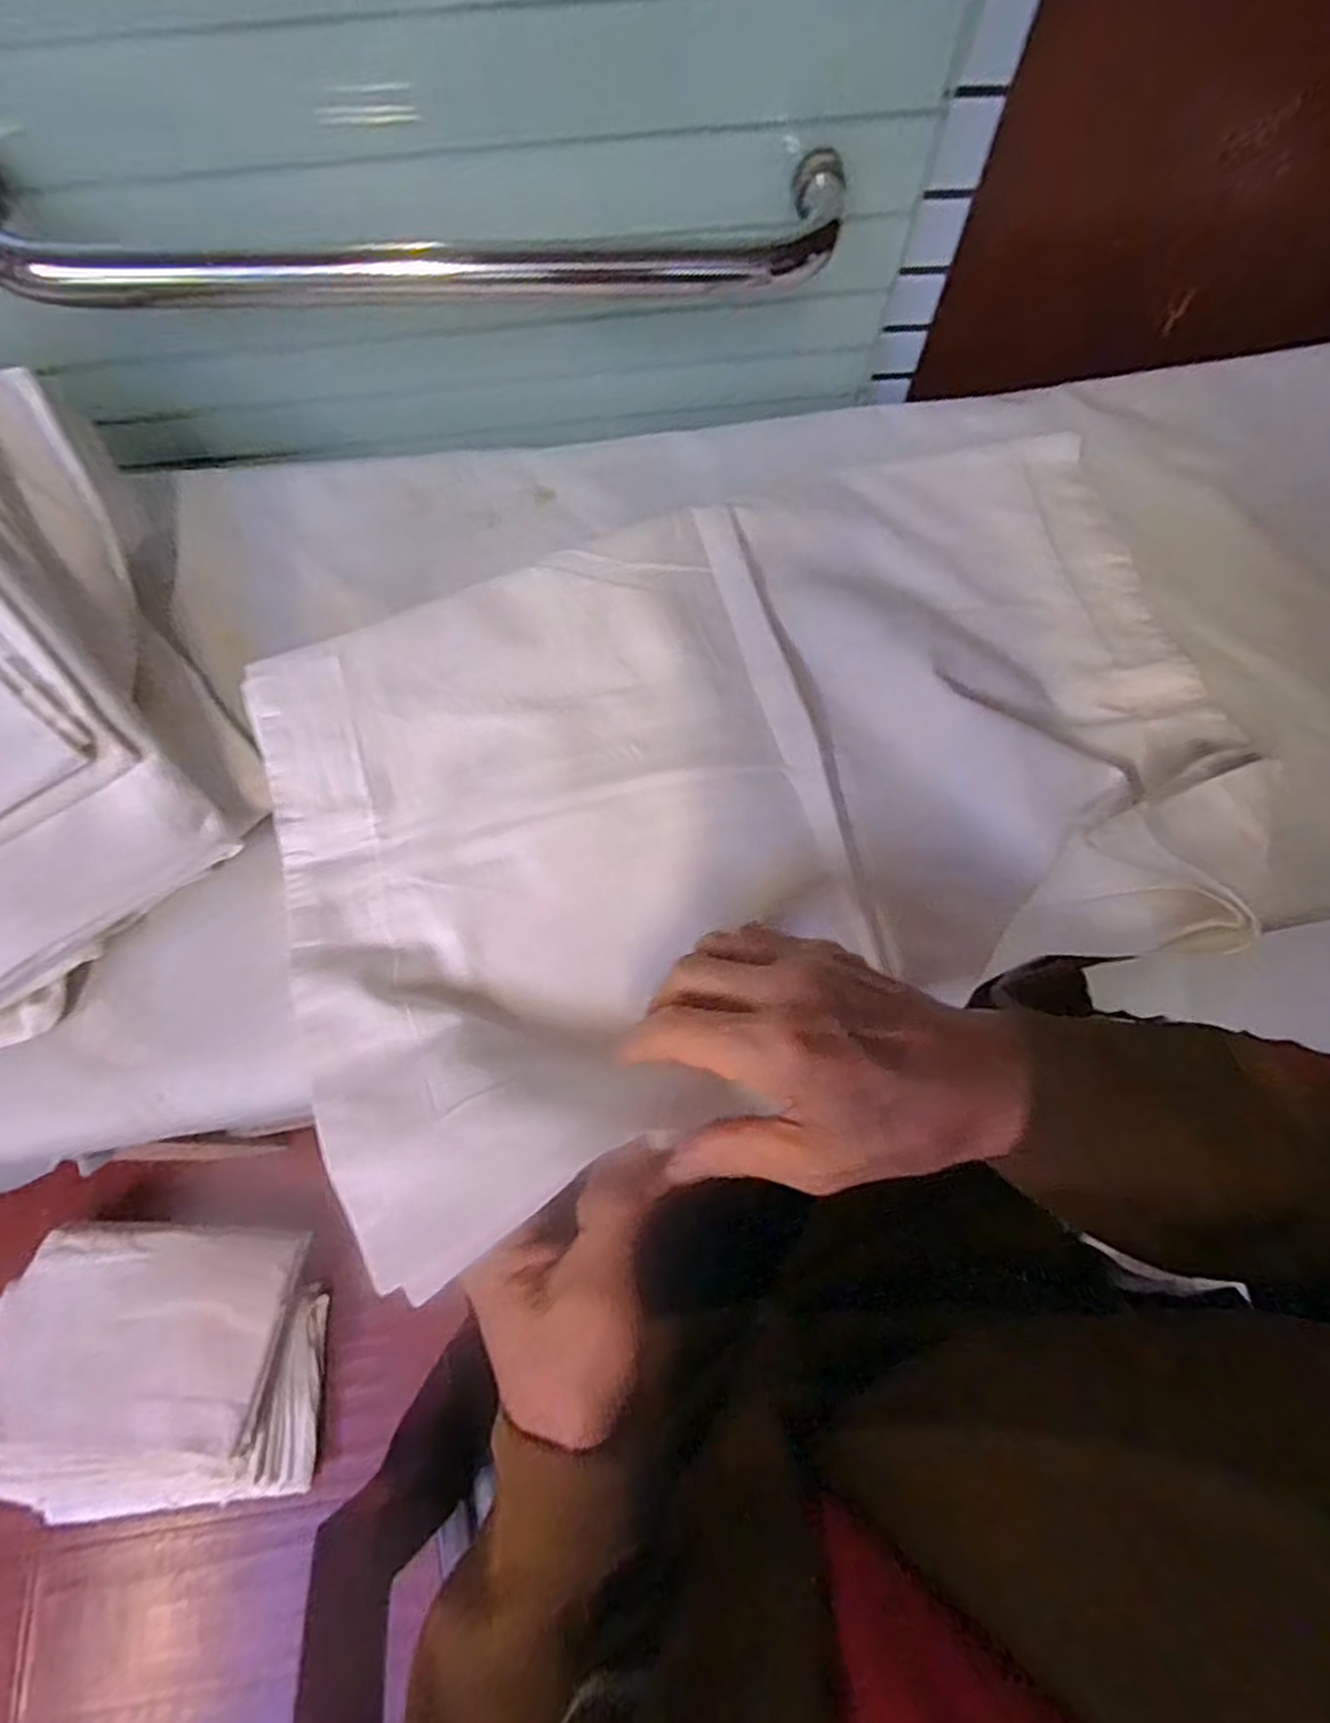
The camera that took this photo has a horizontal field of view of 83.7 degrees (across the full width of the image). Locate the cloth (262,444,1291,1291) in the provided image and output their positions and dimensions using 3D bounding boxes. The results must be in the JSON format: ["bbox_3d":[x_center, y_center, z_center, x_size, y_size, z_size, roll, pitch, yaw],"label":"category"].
[{"bbox_3d":[0.066,-0.059,0.371,0.512,0.069,0.324,-25,72,-11],"label":"cloth"}]

